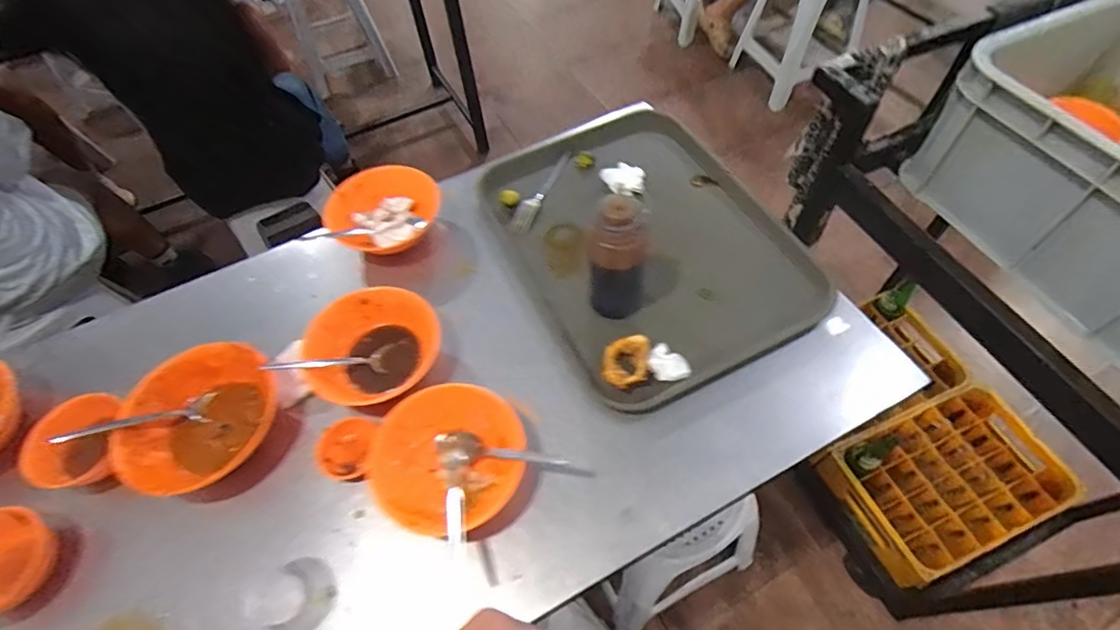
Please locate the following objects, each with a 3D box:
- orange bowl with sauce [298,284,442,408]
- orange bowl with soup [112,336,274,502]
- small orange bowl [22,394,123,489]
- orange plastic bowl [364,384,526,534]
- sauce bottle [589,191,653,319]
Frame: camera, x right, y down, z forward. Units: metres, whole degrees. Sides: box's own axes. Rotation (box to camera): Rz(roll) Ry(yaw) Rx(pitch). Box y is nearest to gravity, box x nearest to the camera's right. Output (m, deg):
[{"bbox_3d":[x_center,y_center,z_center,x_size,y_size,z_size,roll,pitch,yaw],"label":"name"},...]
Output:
[{"bbox_3d":[-0.218,0.044,0.643,0.156,0.065,0.147,-2,58,3],"label":"orange bowl with sauce"},{"bbox_3d":[-0.398,0.118,0.599,0.161,0.060,0.167,-2,58,3],"label":"orange bowl with soup"},{"bbox_3d":[-0.535,0.145,0.593,0.096,0.057,0.091,-2,58,3],"label":"small orange bowl"},{"bbox_3d":[-0.113,0.152,0.564,0.156,0.053,0.154,-2,58,3],"label":"orange plastic bowl"},{"bbox_3d":[0.068,-0.060,0.610,0.064,0.166,0.050,4,58,6],"label":"sauce bottle"}]

